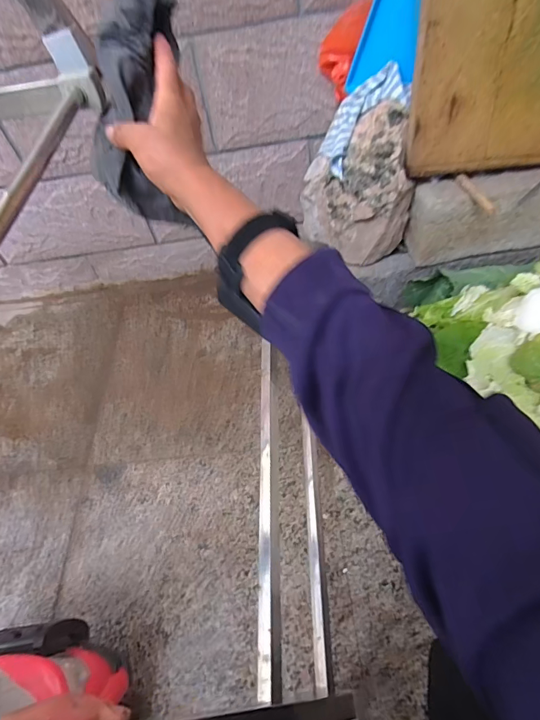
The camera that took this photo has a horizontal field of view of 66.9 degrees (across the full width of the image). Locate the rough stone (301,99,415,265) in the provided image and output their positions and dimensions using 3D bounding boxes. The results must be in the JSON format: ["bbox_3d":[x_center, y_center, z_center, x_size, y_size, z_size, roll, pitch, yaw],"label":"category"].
[{"bbox_3d":[0.164,-0.323,0.757,0.135,0.226,0.194,-32,56,-15],"label":"rough stone"}]

